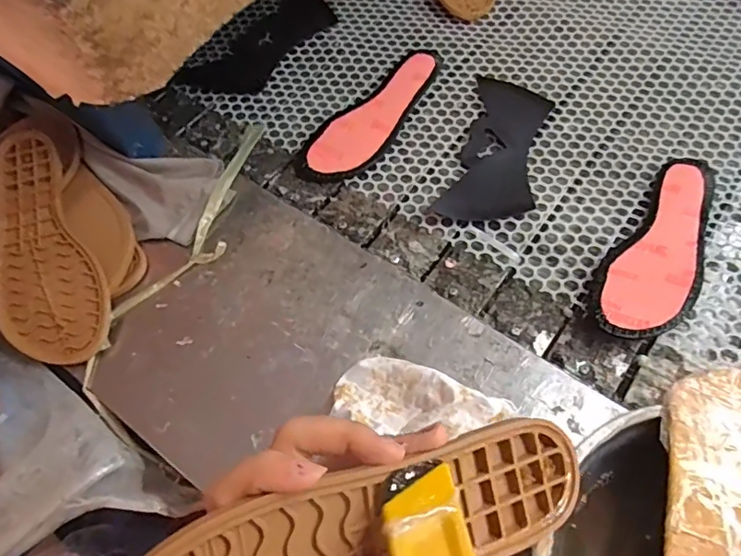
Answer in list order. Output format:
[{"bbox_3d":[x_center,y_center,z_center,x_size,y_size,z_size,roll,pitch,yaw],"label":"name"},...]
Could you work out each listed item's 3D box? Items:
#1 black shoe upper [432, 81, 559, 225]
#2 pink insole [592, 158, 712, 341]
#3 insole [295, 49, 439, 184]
[{"bbox_3d":[0.142,-0.142,0.566,0.088,0.005,0.205,17,64,12],"label":"black shoe upper"},{"bbox_3d":[0.272,-0.030,0.486,0.075,0.026,0.222,27,66,17],"label":"pink insole"},{"bbox_3d":[0.007,-0.191,0.593,0.078,0.014,0.232,31,67,18],"label":"insole"}]

